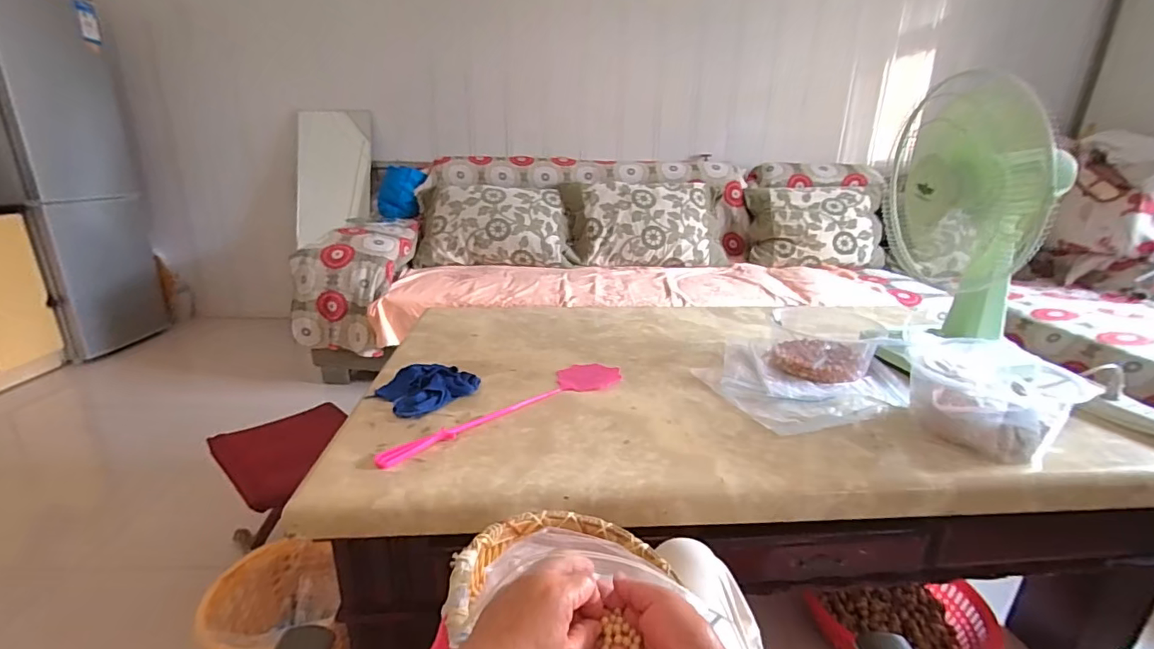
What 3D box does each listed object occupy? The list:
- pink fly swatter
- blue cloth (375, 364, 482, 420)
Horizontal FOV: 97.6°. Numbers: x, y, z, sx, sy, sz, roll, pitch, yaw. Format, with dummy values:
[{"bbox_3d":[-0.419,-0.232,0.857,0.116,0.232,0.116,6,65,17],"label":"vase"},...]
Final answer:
[{"bbox_3d":[-0.116,0.141,0.895,0.493,0.010,0.109,-15,24,-40],"label":"pink fly swatter"},{"bbox_3d":[-0.285,0.108,0.932,0.143,0.040,0.151,16,23,38],"label":"blue cloth"}]

